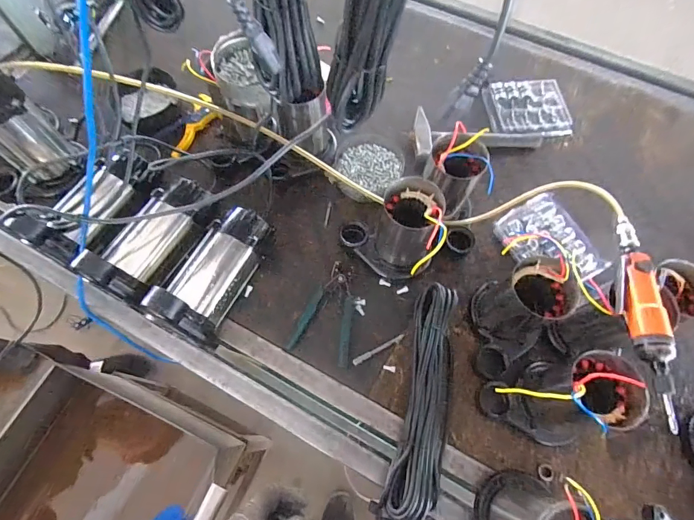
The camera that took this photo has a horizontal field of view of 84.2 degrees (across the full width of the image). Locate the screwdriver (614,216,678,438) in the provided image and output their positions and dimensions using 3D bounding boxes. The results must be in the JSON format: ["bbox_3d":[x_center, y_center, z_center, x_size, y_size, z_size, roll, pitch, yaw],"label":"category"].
[{"bbox_3d":[0.378,0.066,0.491,0.046,0.035,0.269,9,67,3],"label":"screwdriver"}]

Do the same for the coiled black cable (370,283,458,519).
[{"bbox_3d":[0.124,0.215,0.608,0.083,0.055,0.352,15,67,6],"label":"coiled black cable"}]

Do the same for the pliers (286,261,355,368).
[{"bbox_3d":[-0.022,0.087,0.670,0.102,0.010,0.173,19,68,7],"label":"pliers"}]

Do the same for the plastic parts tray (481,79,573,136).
[{"bbox_3d":[0.407,-0.344,0.867,0.174,0.024,0.143,0,67,-1],"label":"plastic parts tray"}]

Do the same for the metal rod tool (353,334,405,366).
[{"bbox_3d":[0.055,0.152,0.651,0.099,0.010,0.011,-26,69,-11],"label":"metal rod tool"}]

